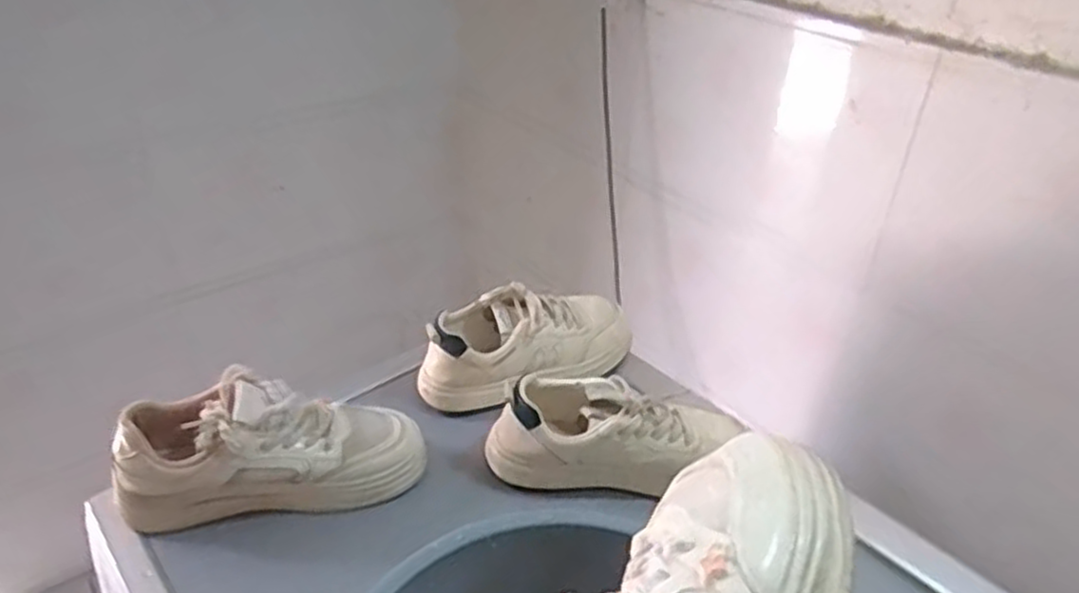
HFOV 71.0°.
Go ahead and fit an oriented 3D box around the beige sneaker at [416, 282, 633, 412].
[{"bbox_3d":[-0.013,0.041,0.801,0.235,0.082,0.090,-13,35,-21],"label":"beige sneaker"}]

